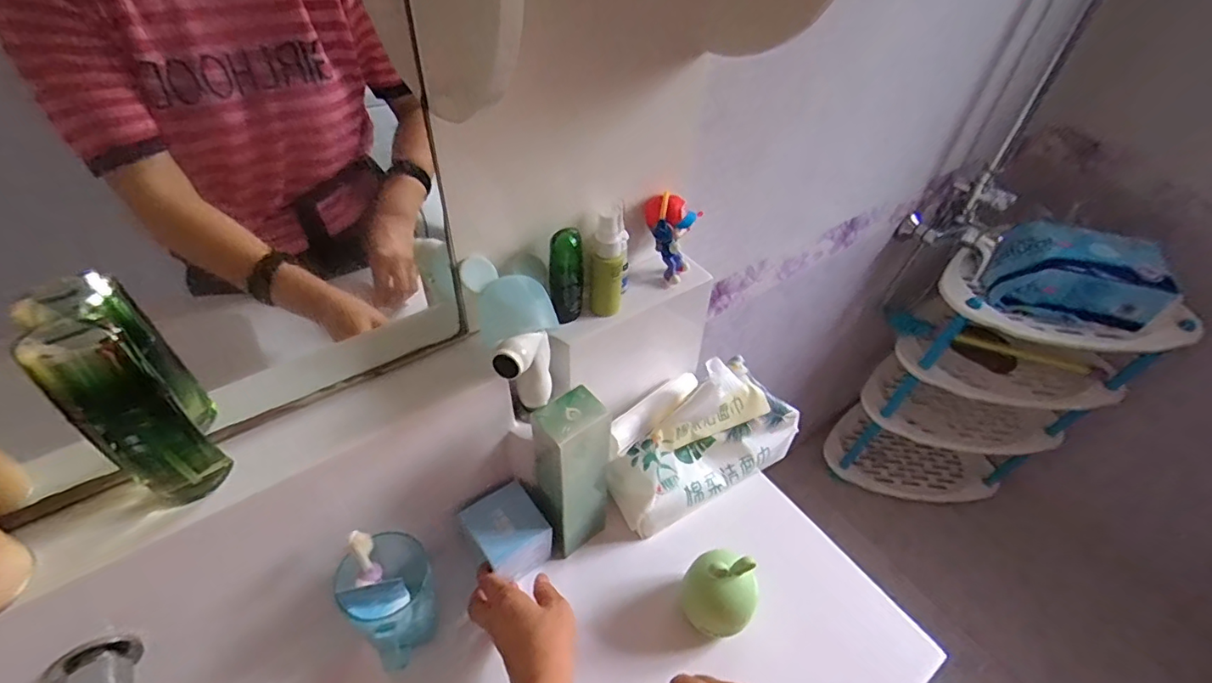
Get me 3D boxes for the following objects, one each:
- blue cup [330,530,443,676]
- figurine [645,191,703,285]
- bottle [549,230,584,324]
[{"bbox_3d":[-0.173,0.218,0.451,0.066,0.108,0.083,-32,55,-30],"label":"blue cup"},{"bbox_3d":[0.061,-0.098,0.519,0.049,0.082,0.032,8,46,4],"label":"figurine"},{"bbox_3d":[-0.033,-0.058,0.471,0.023,0.083,0.032,22,48,17],"label":"bottle"}]

